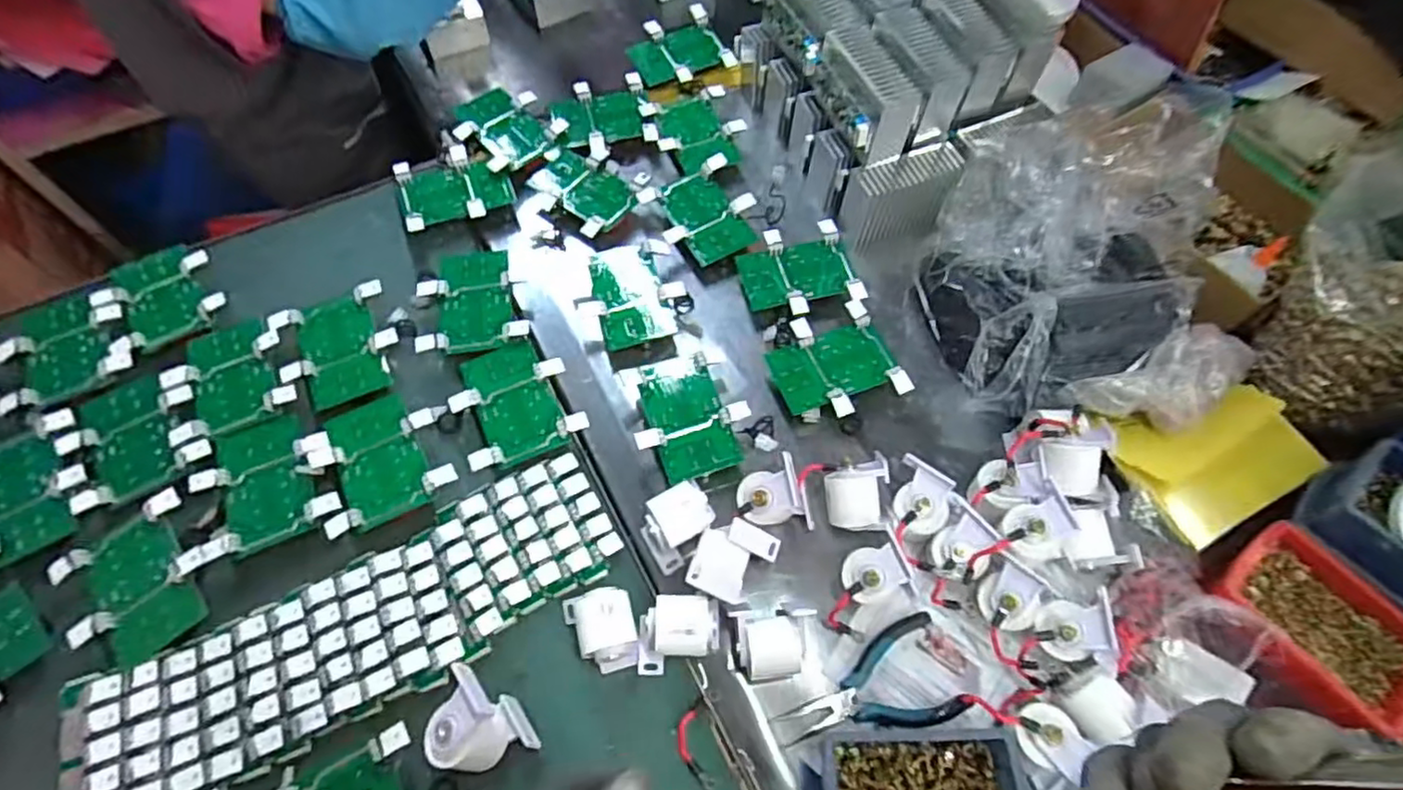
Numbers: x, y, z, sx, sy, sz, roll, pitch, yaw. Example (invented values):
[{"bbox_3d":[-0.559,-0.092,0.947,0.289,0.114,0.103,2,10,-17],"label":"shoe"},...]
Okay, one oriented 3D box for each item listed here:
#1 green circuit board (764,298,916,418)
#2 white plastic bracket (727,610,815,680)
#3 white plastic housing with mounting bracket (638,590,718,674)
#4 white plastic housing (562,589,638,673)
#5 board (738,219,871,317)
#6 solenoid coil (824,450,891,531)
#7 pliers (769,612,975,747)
[{"bbox_3d":[0.131,-0.030,0.655,0.118,0.028,0.107,-18,66,-12],"label":"green circuit board"},{"bbox_3d":[0.055,0.200,0.528,0.057,0.050,0.048,1,64,-3],"label":"white plastic bracket"},{"bbox_3d":[-0.017,0.192,0.530,0.065,0.051,0.055,0,64,-3],"label":"white plastic housing with mounting bracket"},{"bbox_3d":[-0.081,0.188,0.532,0.054,0.042,0.063,-13,65,-9],"label":"white plastic housing"},{"bbox_3d":[0.104,-0.131,0.707,0.122,0.023,0.108,-14,62,-7],"label":"board"},{"bbox_3d":[0.136,0.091,0.589,0.053,0.053,0.065,-3,64,-5],"label":"solenoid coil"},{"bbox_3d":[0.139,0.236,0.524,0.140,0.033,0.077,-22,67,-13],"label":"pliers"}]

